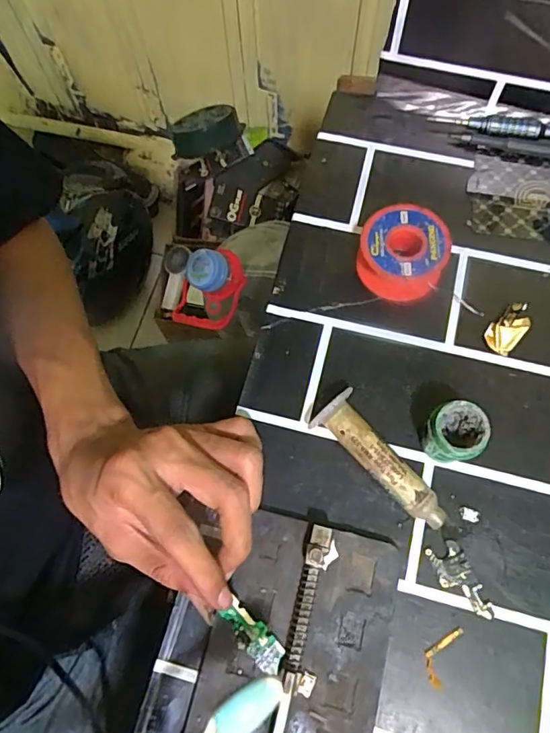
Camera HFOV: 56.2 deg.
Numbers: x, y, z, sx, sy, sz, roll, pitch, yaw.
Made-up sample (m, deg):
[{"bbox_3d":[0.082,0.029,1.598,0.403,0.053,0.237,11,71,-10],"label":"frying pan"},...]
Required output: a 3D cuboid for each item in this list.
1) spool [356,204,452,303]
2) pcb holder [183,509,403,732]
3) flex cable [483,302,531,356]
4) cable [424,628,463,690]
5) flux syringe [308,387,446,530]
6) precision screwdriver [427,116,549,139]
[{"bbox_3d":[0.080,-0.071,0.324,0.052,0.028,0.051,-1,71,2],"label":"spool"},{"bbox_3d":[0.011,0.144,0.258,0.087,0.022,0.125,13,72,6],"label":"pcb holder"},{"bbox_3d":[0.144,-0.024,0.317,0.019,0.009,0.032,41,77,14],"label":"flex cable"},{"bbox_3d":[0.085,0.147,0.264,0.013,0.004,0.031,28,74,11],"label":"cable"},{"bbox_3d":[0.059,0.053,0.287,0.024,0.024,0.087,-43,75,-12],"label":"flux syringe"},{"bbox_3d":[0.168,-0.165,0.360,0.115,0.012,0.015,8,71,4],"label":"precision screwdriver"}]

